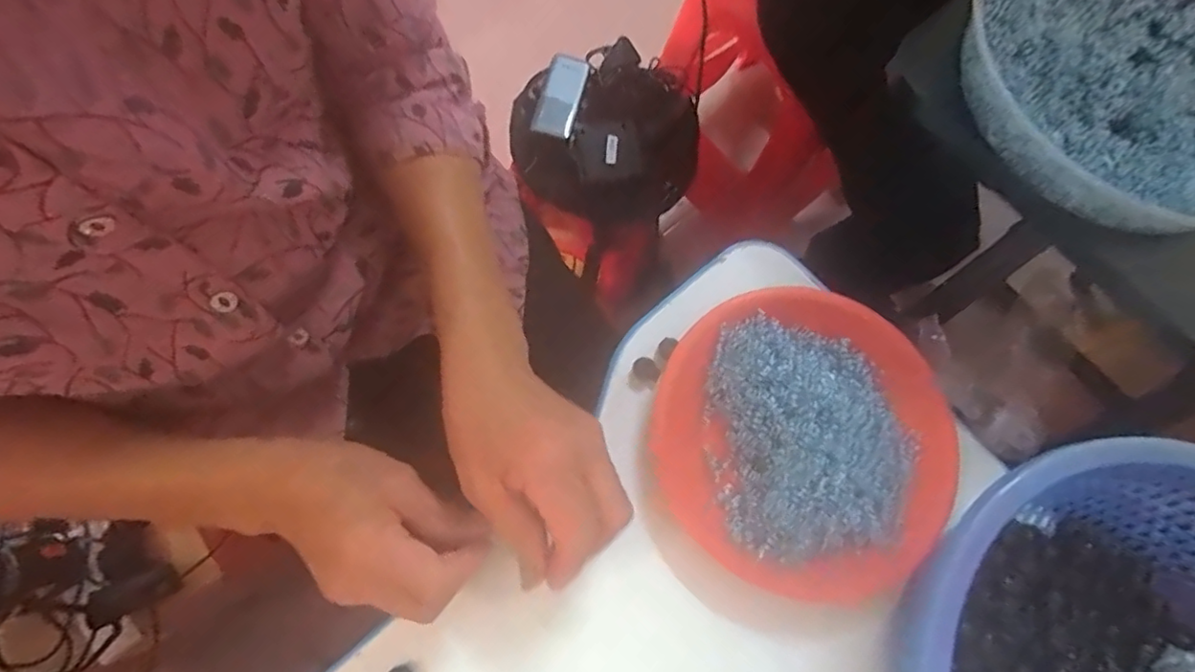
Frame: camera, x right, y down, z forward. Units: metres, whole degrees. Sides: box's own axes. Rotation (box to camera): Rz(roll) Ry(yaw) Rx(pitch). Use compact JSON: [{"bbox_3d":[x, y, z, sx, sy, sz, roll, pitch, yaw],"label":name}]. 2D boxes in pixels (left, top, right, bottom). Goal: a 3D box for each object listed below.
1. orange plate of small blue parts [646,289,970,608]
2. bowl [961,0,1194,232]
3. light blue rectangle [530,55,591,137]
[{"bbox_3d":[0.136,0.062,0.387,0.192,0.032,0.191,-14,74,-8],"label":"orange plate of small blue parts"},{"bbox_3d":[0.353,-0.175,0.380,0.248,0.065,0.233,-29,77,-12],"label":"bowl"},{"bbox_3d":[-0.048,-0.319,0.795,0.051,0.026,0.117,15,72,1],"label":"light blue rectangle"}]

